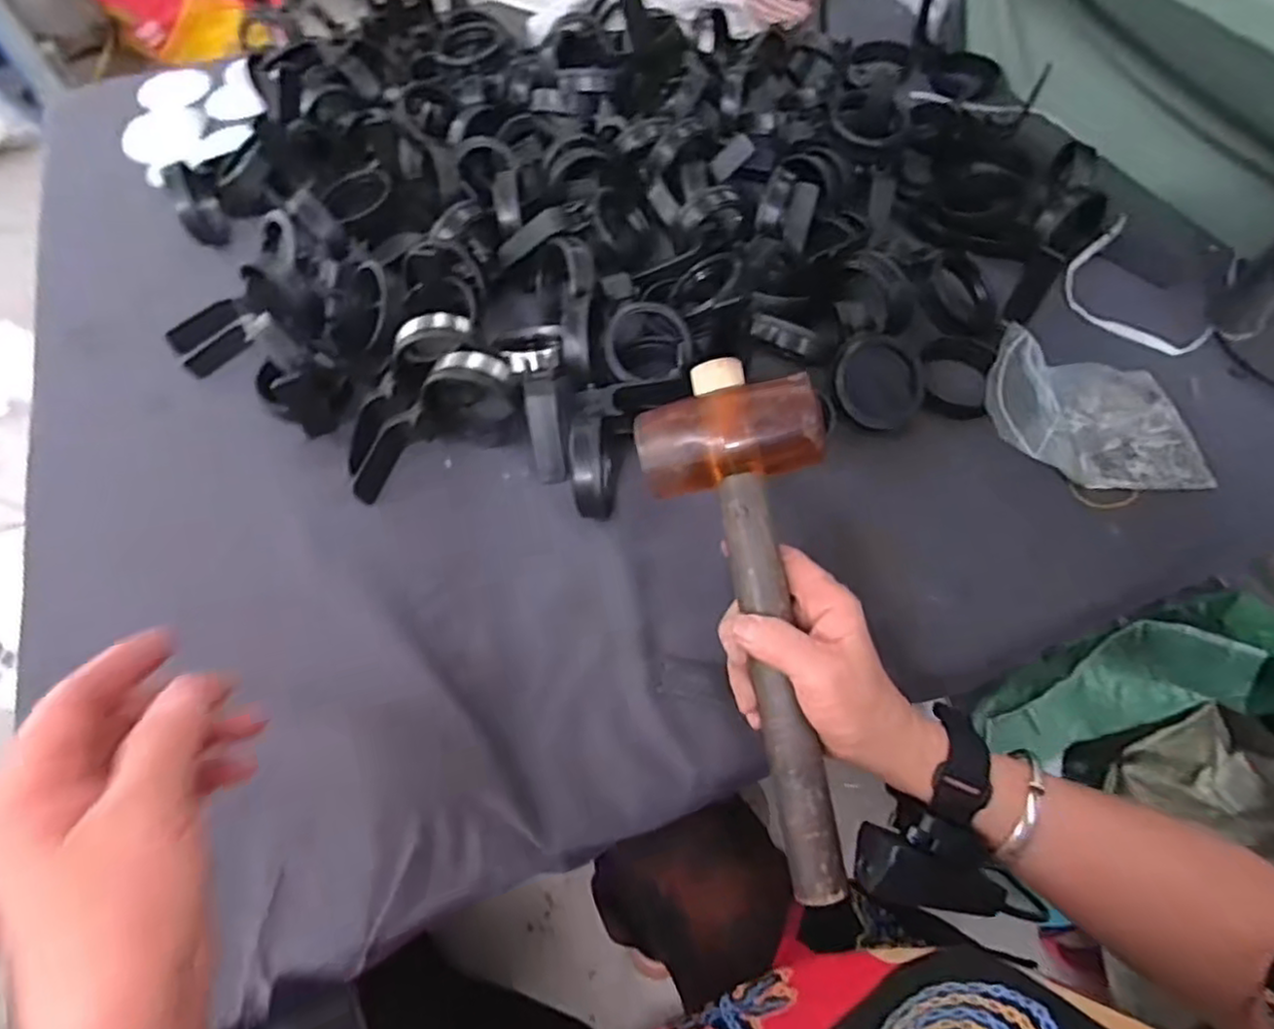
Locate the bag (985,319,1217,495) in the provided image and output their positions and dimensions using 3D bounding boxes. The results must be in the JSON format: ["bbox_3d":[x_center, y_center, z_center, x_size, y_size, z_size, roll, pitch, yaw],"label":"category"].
[{"bbox_3d":[0.325,-0.077,0.489,0.149,0.060,0.098,2,58,1],"label":"bag"}]

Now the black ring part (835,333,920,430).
[{"bbox_3d":[0.177,-0.098,0.510,0.064,0.017,0.068,0,94,-6],"label":"black ring part"}]

